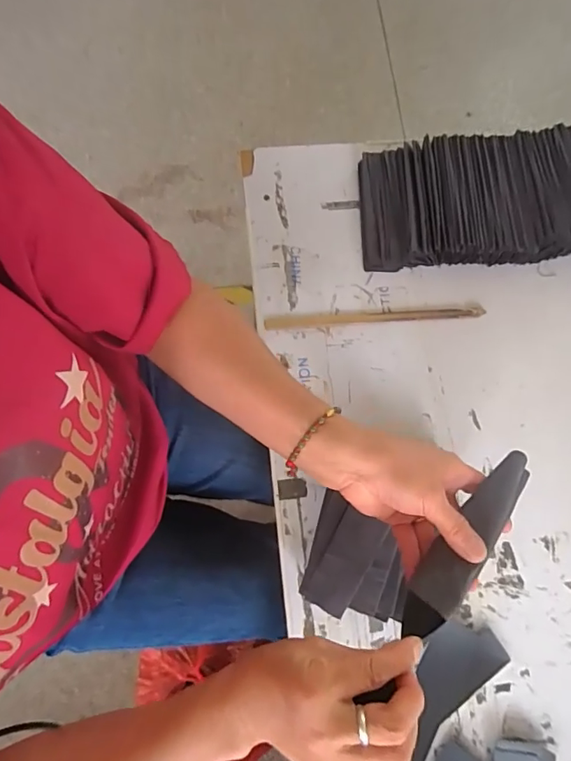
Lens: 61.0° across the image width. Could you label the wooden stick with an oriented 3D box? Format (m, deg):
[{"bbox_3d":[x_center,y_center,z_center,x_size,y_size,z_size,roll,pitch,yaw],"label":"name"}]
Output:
[{"bbox_3d":[0.110,-0.076,0.591,0.267,0.010,0.014,-4,78,-4],"label":"wooden stick"}]

